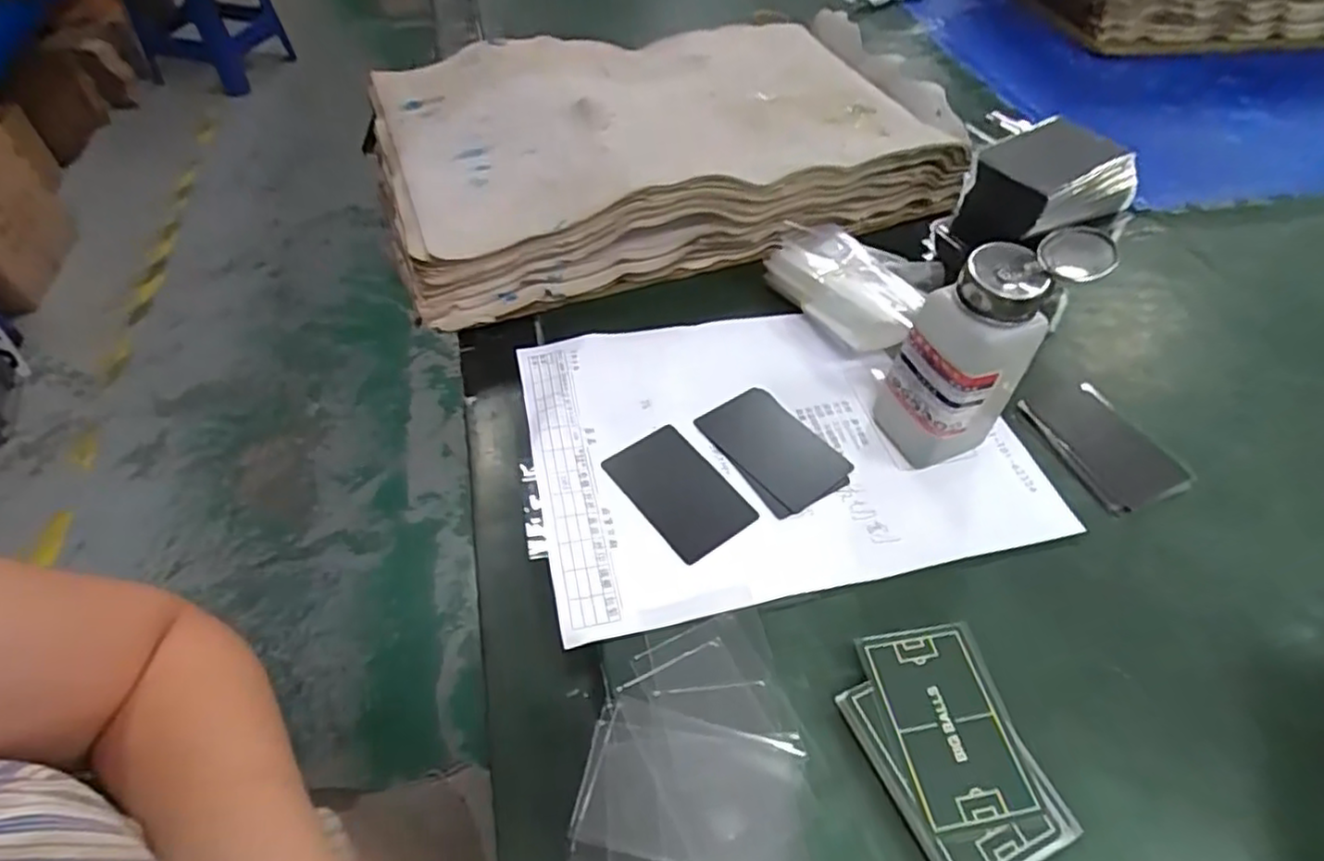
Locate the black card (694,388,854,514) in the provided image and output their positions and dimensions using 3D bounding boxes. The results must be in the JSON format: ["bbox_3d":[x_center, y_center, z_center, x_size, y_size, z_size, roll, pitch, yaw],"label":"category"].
[{"bbox_3d":[0.068,0.009,0.423,0.052,0.004,0.087,-34,58,-20],"label":"black card"}]

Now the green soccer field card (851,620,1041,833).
[{"bbox_3d":[0.129,0.131,0.310,0.057,0.005,0.083,-8,53,-7],"label":"green soccer field card"}]

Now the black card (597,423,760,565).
[{"bbox_3d":[0.009,0.034,0.392,0.051,0.004,0.082,-30,58,-24],"label":"black card"}]

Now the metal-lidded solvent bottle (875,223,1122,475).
[{"bbox_3d":[0.171,-0.043,0.378,0.071,0.136,0.053,-19,54,-17],"label":"metal-lidded solvent bottle"}]

